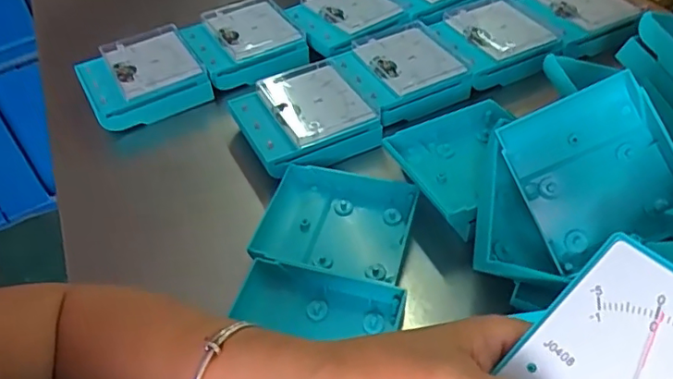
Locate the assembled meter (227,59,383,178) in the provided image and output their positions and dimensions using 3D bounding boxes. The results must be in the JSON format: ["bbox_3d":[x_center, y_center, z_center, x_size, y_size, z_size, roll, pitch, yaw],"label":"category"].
[{"bbox_3d":[-0.031,-0.067,0.538,0.118,0.040,0.110,-21,49,-16],"label":"assembled meter"}]

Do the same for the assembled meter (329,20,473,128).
[{"bbox_3d":[0.065,-0.122,0.585,0.121,0.037,0.112,-25,50,-19],"label":"assembled meter"}]

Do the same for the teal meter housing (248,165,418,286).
[{"bbox_3d":[0.000,0.029,0.456,0.113,0.027,0.102,10,48,13],"label":"teal meter housing"}]

